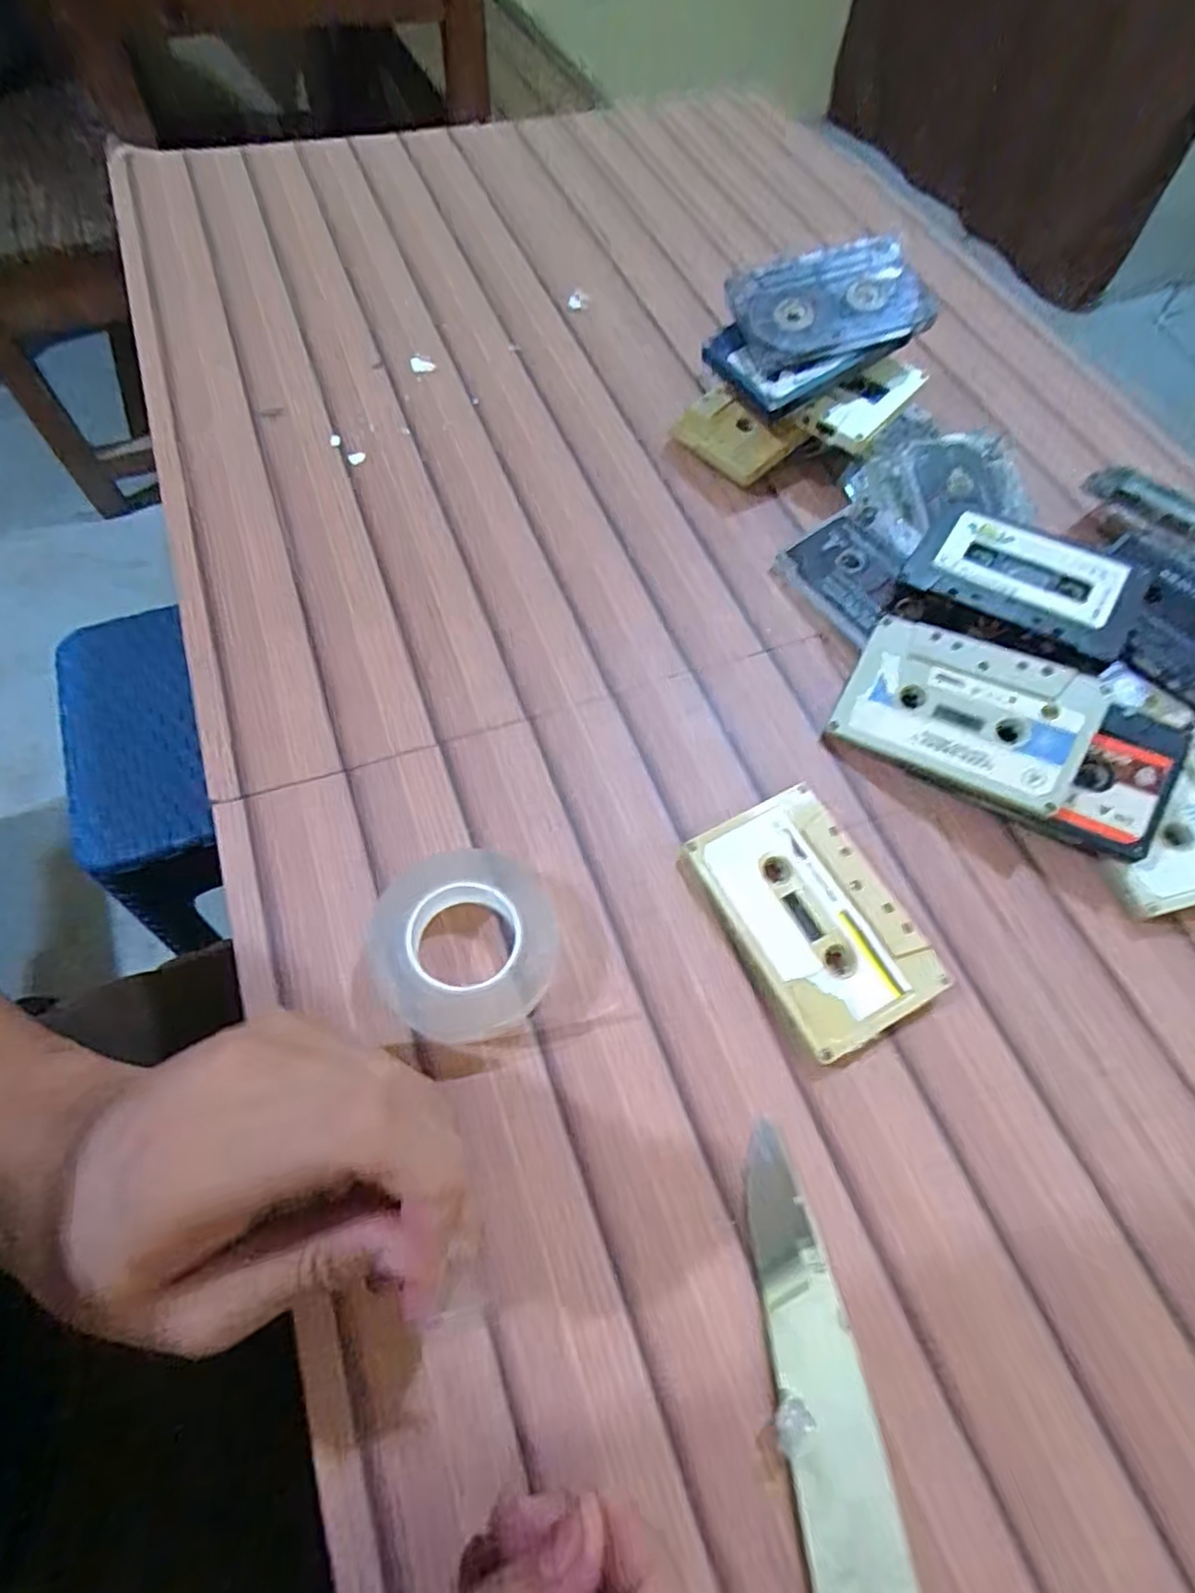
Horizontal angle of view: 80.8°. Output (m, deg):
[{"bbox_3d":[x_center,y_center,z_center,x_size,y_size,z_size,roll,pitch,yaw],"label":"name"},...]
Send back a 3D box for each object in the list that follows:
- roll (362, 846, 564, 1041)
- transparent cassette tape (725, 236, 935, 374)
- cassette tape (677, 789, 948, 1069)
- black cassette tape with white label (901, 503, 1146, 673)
[{"bbox_3d":[-0.049,0.056,0.266,0.068,0.026,0.063,2,62,-3],"label":"roll"},{"bbox_3d":[0.128,-0.271,0.386,0.103,0.013,0.064,-16,79,-1],"label":"transparent cassette tape"},{"bbox_3d":[0.087,0.048,0.286,0.063,0.013,0.098,-26,67,-16],"label":"cassette tape"},{"bbox_3d":[0.205,-0.105,0.338,0.100,0.016,0.066,29,65,11],"label":"black cassette tape with white label"}]

